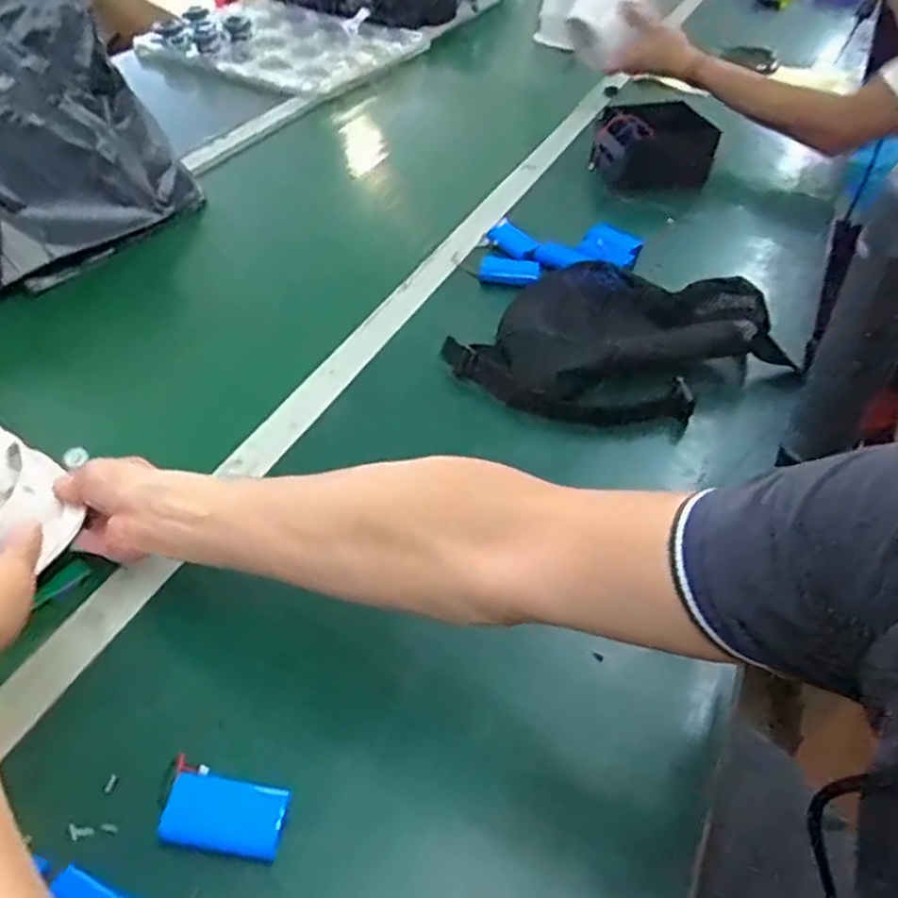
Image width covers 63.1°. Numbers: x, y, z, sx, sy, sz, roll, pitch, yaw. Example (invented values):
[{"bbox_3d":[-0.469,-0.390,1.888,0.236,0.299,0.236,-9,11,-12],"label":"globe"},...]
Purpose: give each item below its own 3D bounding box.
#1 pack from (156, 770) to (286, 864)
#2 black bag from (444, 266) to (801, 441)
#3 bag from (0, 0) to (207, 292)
[{"bbox_3d":[-0.128,0.211,0.422,0.068,0.019,0.039,8,45,6],"label":"pack"},{"bbox_3d":[0.167,-0.105,0.749,0.323,0.075,0.177,5,44,3],"label":"black bag"},{"bbox_3d":[-0.472,-0.357,0.817,0.174,0.224,0.301,24,48,21],"label":"bag"}]

